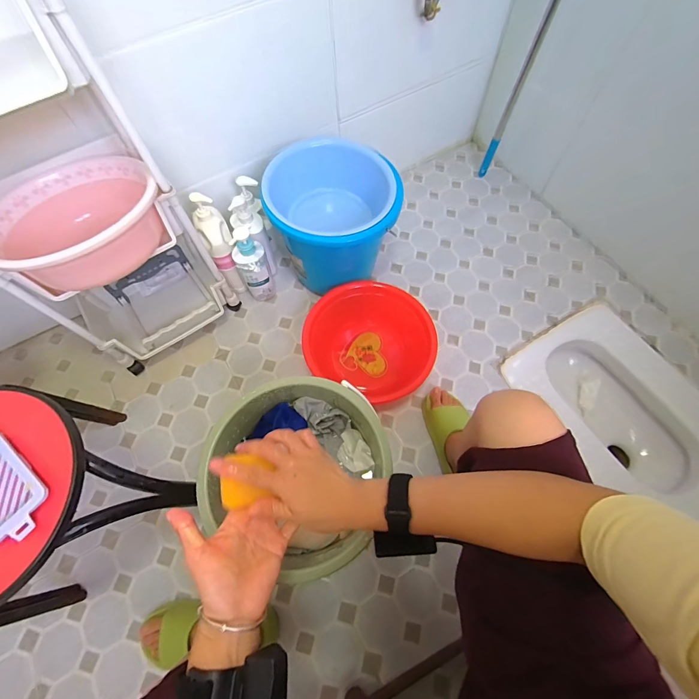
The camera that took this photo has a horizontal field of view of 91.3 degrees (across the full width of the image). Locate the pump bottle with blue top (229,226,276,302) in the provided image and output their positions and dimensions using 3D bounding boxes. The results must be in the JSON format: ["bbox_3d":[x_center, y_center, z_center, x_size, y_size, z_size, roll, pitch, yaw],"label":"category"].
[{"bbox_3d":[-0.257,-0.216,0.933,0.078,0.257,0.072,-1,67,2],"label":"pump bottle with blue top"}]

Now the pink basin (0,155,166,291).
[{"bbox_3d":[-0.530,-0.257,0.675,0.296,0.112,0.274,-40,71,-14],"label":"pink basin"}]

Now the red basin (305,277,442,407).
[{"bbox_3d":[0.057,-0.016,0.929,0.335,0.151,0.281,22,68,9],"label":"red basin"}]

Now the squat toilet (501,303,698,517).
[{"bbox_3d":[0.775,0.187,1.001,0.386,0.199,0.571,-30,69,-11],"label":"squat toilet"}]

